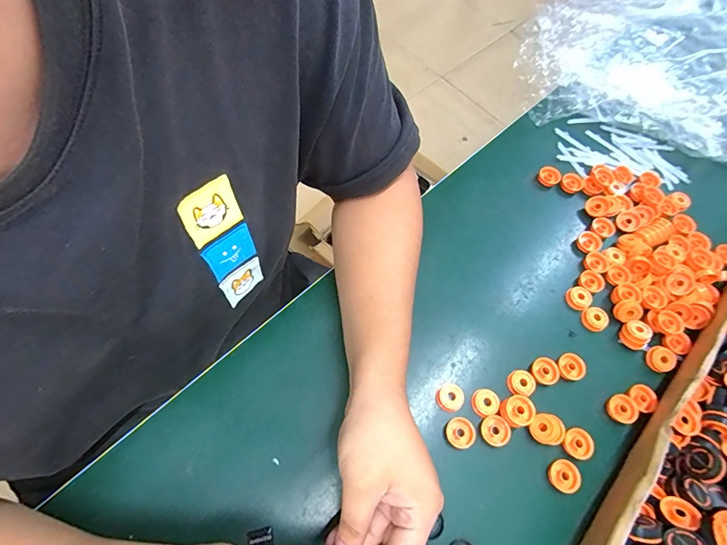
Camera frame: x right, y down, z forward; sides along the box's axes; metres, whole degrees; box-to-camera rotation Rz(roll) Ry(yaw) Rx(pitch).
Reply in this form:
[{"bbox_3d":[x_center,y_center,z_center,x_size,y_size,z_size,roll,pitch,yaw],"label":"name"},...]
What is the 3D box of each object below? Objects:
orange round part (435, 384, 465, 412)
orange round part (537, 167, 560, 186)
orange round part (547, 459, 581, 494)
[{"bbox_3d":[0.082,0.118,0.373,0.024,0.006,0.025,0,62,-1],"label":"orange round part"},{"bbox_3d":[0.234,-0.122,0.498,0.026,0.010,0.027,0,62,-1],"label":"orange round part"},{"bbox_3d":[0.178,0.181,0.352,0.025,0.007,0.026,0,62,-1],"label":"orange round part"}]

